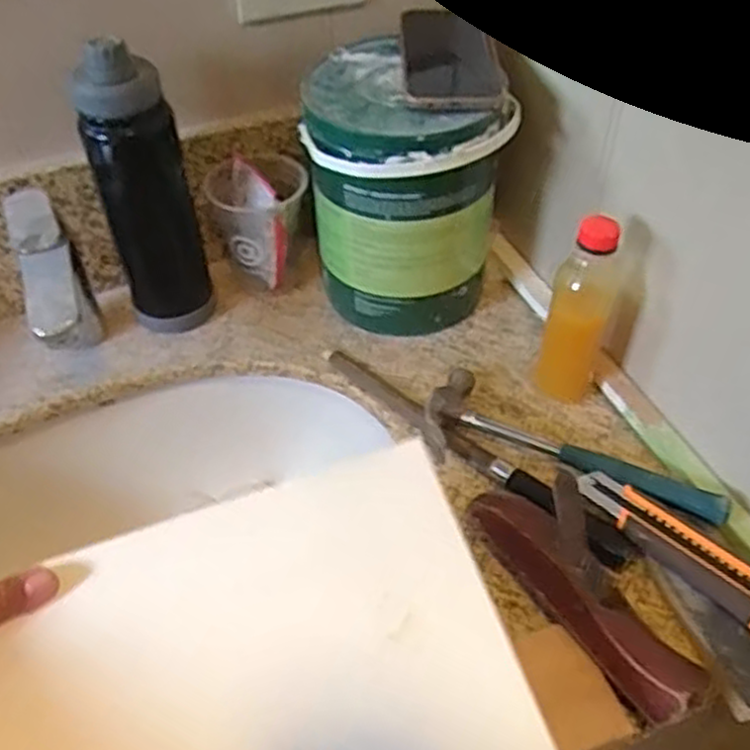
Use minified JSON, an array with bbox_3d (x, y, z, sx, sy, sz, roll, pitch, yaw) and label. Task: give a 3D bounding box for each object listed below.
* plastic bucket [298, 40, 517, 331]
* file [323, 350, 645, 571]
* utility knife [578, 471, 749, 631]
[{"bbox_3d":[0.032,-0.173,0.726,0.174,0.218,0.193,3,47,4],"label":"plastic bucket"},{"bbox_3d":[0.074,0.056,0.647,0.322,0.026,0.024,34,56,29],"label":"file"},{"bbox_3d":[0.231,0.130,0.549,0.048,0.018,0.190,-36,55,-28],"label":"utility knife"}]

